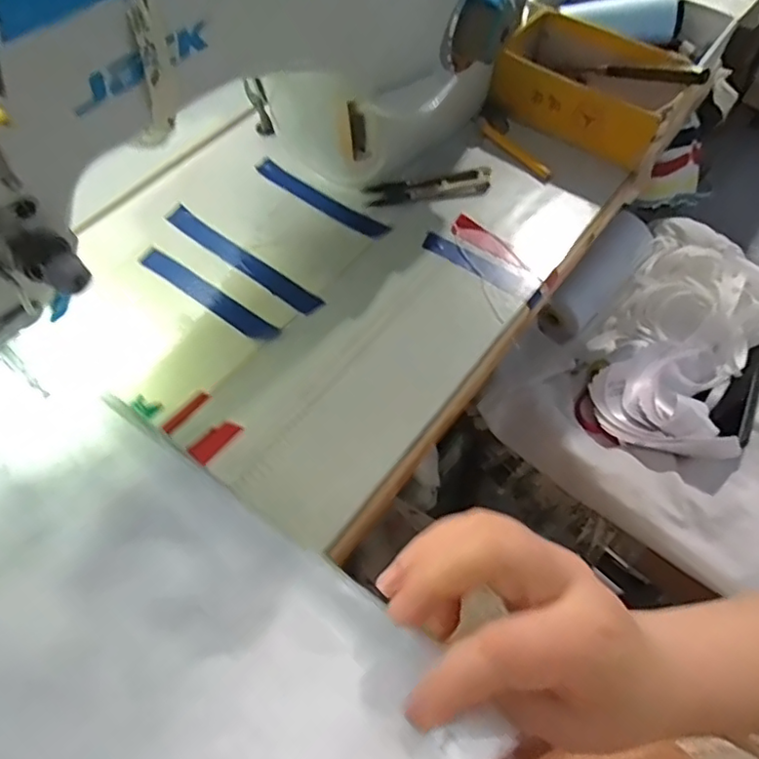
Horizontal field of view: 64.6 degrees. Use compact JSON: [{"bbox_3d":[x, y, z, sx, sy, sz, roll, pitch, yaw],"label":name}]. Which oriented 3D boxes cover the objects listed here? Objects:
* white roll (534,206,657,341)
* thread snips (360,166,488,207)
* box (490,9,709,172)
[{"bbox_3d":[0.265,-0.130,0.714,0.053,0.060,0.200,40,81,21],"label":"white roll"},{"bbox_3d":[0.040,-0.152,0.474,0.099,0.008,0.026,-8,59,-7],"label":"thread snips"},{"bbox_3d":[0.177,-0.245,0.505,0.154,0.057,0.090,30,62,15],"label":"box"}]

